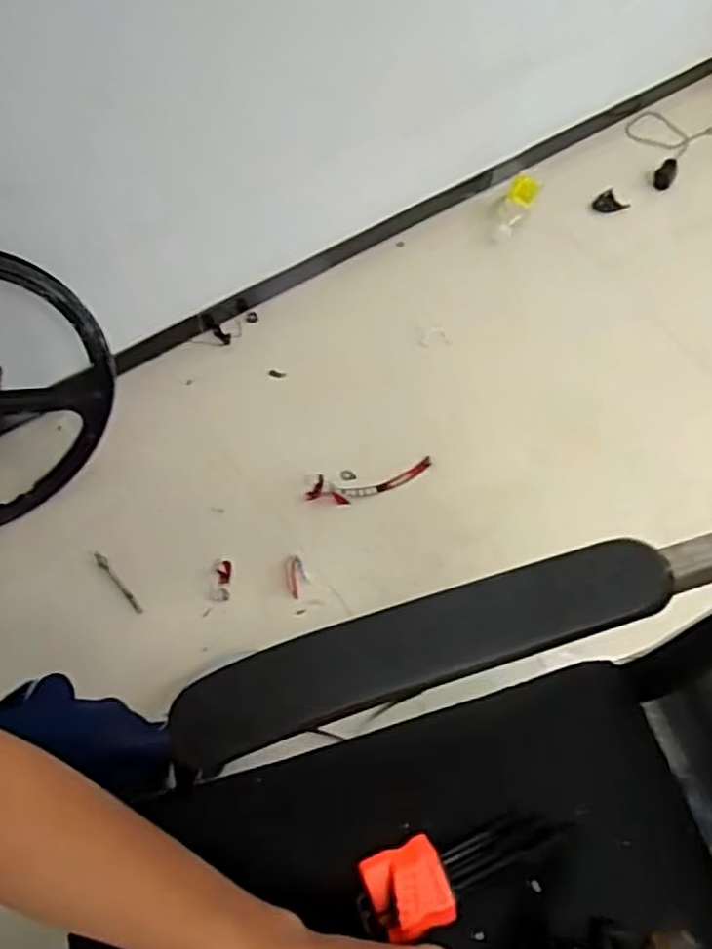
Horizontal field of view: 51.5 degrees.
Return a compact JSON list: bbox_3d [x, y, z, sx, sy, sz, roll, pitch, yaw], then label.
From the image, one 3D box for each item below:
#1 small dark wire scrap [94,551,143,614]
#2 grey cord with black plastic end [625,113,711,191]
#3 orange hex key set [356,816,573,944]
[{"bbox_3d":[-0.336,0.153,1.045,0.014,0.013,0.106,-38,89,-18],"label":"small dark wire scrap"},{"bbox_3d":[0.724,-0.720,1.581,0.298,0.031,0.186,-22,74,-14],"label":"grey cord with black plastic end"},{"bbox_3d":[0.073,0.265,0.501,0.148,0.027,0.052,-18,65,-13],"label":"orange hex key set"}]

